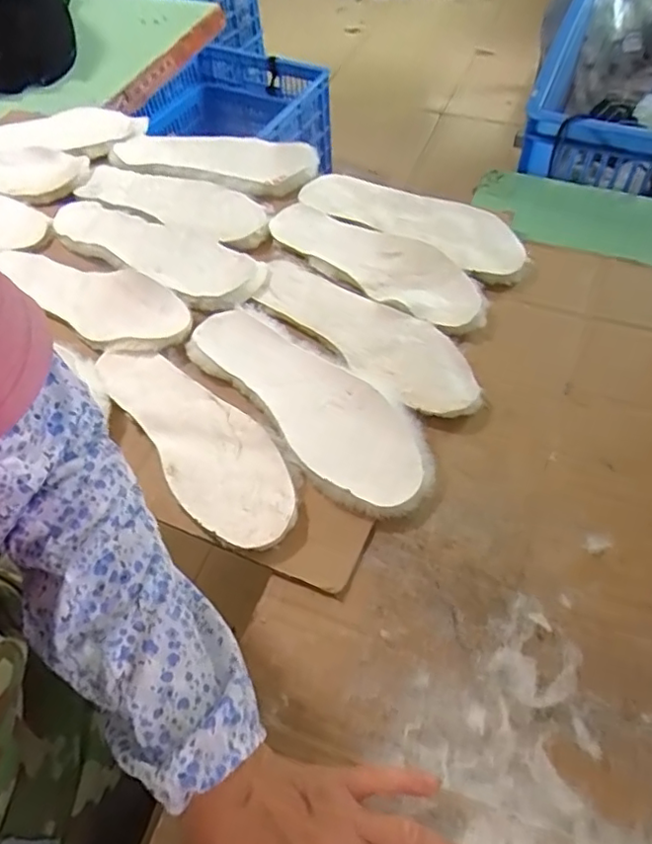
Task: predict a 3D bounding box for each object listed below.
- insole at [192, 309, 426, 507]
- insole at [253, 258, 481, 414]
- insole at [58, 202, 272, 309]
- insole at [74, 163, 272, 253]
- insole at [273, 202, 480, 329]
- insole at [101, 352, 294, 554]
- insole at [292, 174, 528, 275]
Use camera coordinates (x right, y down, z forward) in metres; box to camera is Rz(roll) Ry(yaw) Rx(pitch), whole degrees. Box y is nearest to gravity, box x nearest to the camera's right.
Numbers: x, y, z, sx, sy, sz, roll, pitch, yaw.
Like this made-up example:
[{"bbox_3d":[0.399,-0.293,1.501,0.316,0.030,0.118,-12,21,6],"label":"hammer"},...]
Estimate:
[{"bbox_3d":[-0.019,-0.028,0.564,0.094,0.015,0.276,-36,58,-20],"label":"insole"},{"bbox_3d":[0.034,-0.092,0.610,0.264,0.013,0.091,30,61,21],"label":"insole"},{"bbox_3d":[-0.206,-0.205,0.705,0.302,0.009,0.085,26,60,23],"label":"insole"},{"bbox_3d":[-0.187,-0.278,0.758,0.281,0.017,0.090,22,58,20],"label":"insole"},{"bbox_3d":[0.052,-0.182,0.673,0.269,0.015,0.086,32,62,25],"label":"insole"},{"bbox_3d":[-0.118,0.007,0.554,0.091,0.016,0.259,-34,57,-18],"label":"insole"},{"bbox_3d":[0.104,-0.242,0.702,0.269,0.016,0.091,29,61,24],"label":"insole"}]

